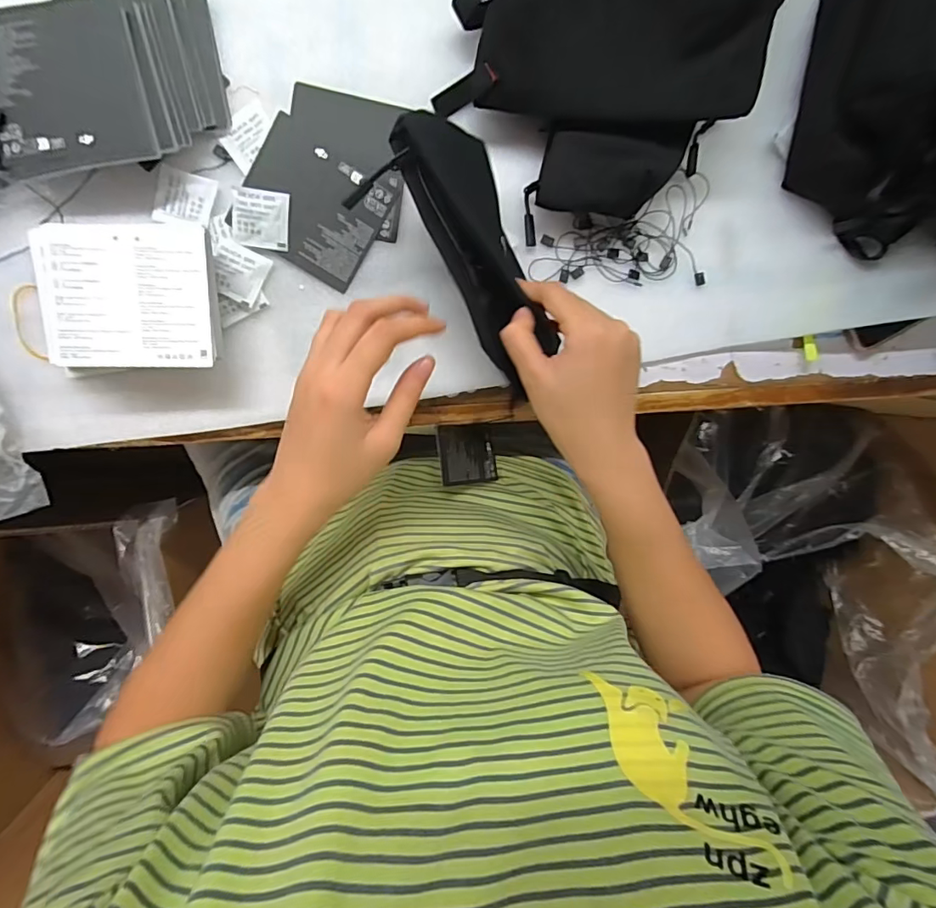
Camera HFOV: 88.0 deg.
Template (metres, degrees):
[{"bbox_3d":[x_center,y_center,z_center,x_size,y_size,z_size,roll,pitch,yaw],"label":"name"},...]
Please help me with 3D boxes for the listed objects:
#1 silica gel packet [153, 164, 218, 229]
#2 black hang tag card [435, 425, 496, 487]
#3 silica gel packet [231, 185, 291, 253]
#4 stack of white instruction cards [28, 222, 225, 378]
[{"bbox_3d":[-0.209,-0.187,0.354,0.041,0.007,0.039,14,96,-7],"label":"silica gel packet"},{"bbox_3d":[0.002,0.000,0.419,0.005,0.086,0.051,-8,88,32],"label":"black hang tag card"},{"bbox_3d":[-0.154,-0.176,0.361,0.041,0.008,0.041,8,97,-6],"label":"silica gel packet"},{"bbox_3d":[-0.236,-0.107,0.346,0.118,0.044,0.093,-3,98,-5],"label":"stack of white instruction cards"}]

